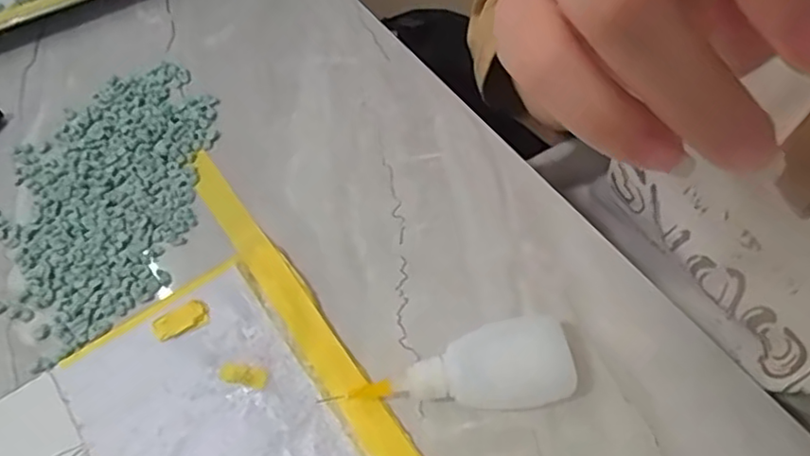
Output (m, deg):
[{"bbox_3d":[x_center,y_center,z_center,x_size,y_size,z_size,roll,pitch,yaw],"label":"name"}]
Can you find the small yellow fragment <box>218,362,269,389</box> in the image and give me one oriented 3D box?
[{"bbox_3d":[-0.070,0.062,0.274,0.021,0.004,0.009,8,57,9],"label":"small yellow fragment"}]

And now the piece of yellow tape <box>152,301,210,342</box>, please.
[{"bbox_3d":[-0.101,0.042,0.289,0.024,0.004,0.013,-24,58,-12],"label":"piece of yellow tape"}]

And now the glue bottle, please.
[{"bbox_3d":[0.022,0.062,0.269,0.095,0.017,0.037,-11,57,-4],"label":"glue bottle"}]

